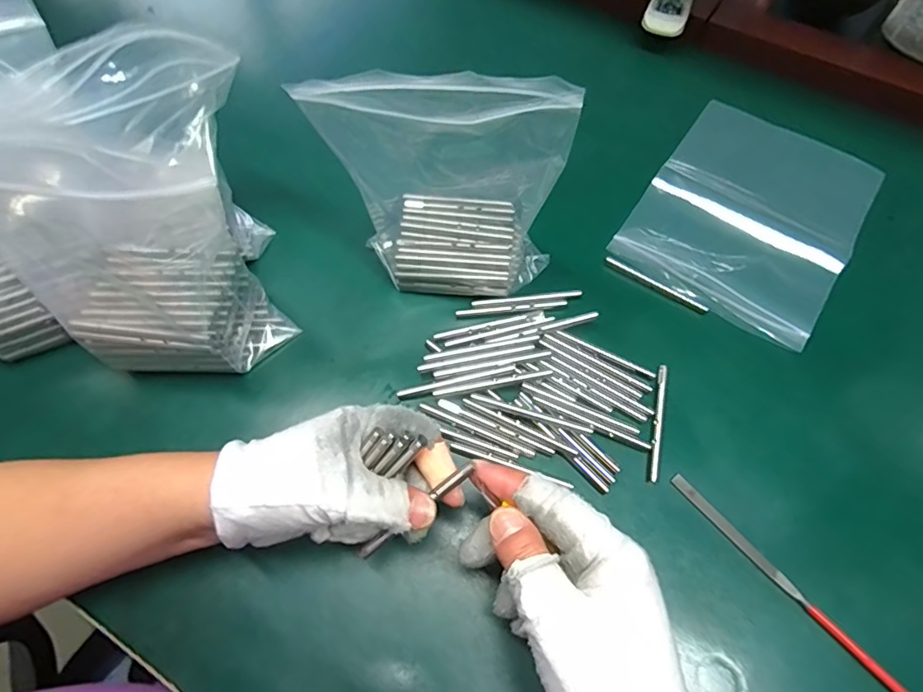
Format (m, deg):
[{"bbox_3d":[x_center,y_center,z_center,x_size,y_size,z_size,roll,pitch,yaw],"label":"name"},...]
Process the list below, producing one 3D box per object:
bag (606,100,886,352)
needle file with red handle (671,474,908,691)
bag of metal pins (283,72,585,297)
[{"bbox_3d":[0.226,-0.105,0.409,0.148,0.014,0.199,31,66,16],"label":"bag"},{"bbox_3d":[0.184,0.135,0.295,0.008,0.005,0.158,-38,71,-16],"label":"needle file with red handle"},{"bbox_3d":[-0.009,-0.097,0.319,0.134,0.151,0.069,11,66,5],"label":"bag of metal pins"}]

